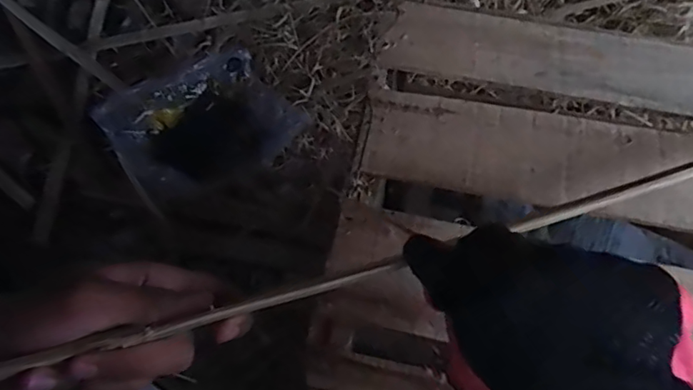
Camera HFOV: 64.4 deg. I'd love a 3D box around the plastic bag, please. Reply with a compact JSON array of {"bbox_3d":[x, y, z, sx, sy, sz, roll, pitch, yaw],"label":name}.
[{"bbox_3d":[-0.227,-0.123,0.862,0.267,0.059,0.232,-35,67,-17],"label":"plastic bag"}]

